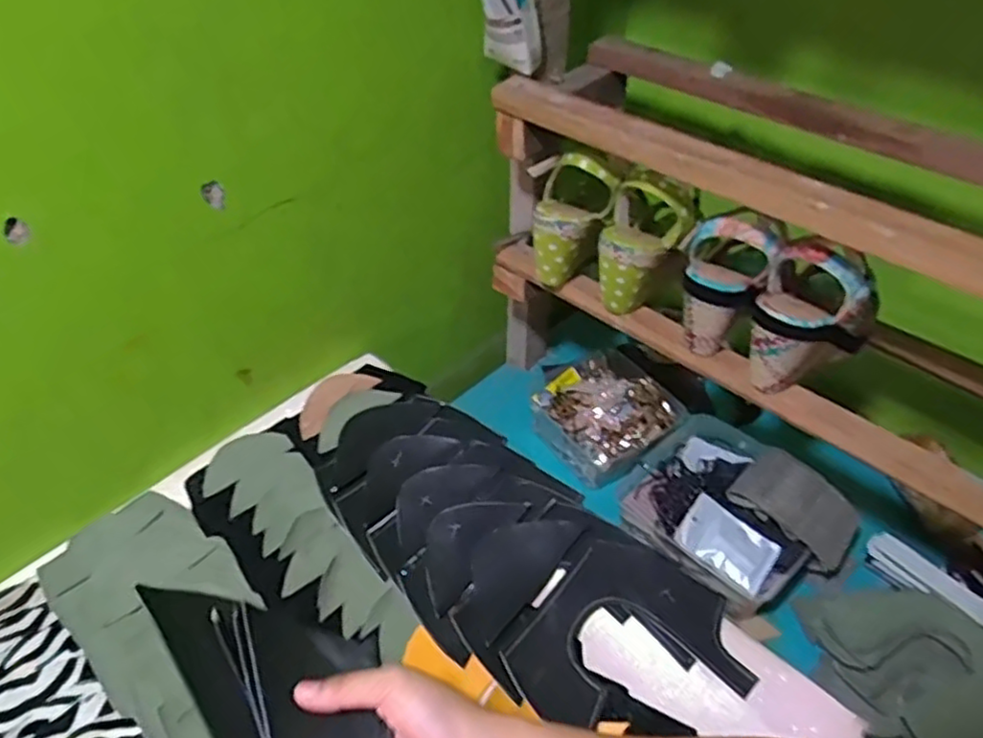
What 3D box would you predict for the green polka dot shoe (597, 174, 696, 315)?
[{"bbox_3d":[0.153,-0.124,0.692,0.082,0.133,0.077,16,45,15],"label":"green polka dot shoe"}]

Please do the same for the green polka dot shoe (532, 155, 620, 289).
[{"bbox_3d":[0.088,-0.157,0.727,0.080,0.131,0.072,12,44,11],"label":"green polka dot shoe"}]

